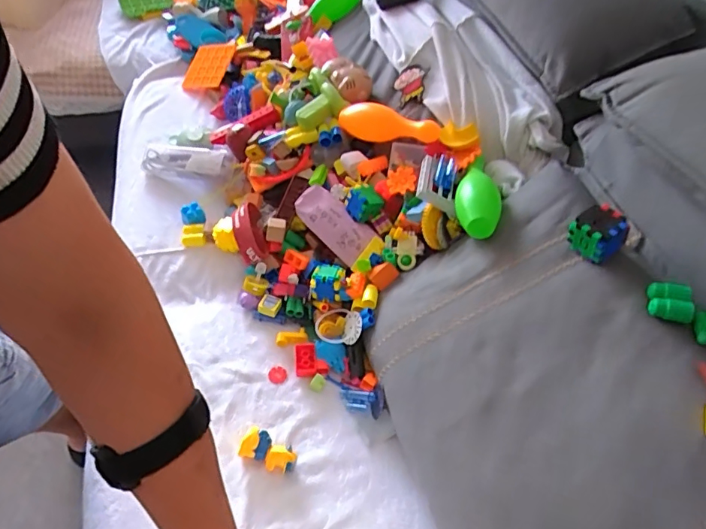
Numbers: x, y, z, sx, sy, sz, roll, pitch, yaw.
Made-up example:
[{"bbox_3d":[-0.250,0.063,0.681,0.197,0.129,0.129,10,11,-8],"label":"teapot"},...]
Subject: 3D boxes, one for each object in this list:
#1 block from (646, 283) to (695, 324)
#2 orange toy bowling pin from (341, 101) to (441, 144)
[{"bbox_3d":[0.363,0.041,0.560,0.045,0.017,0.044,15,52,9],"label":"block"},{"bbox_3d":[0.059,-0.249,0.889,0.197,0.057,0.060,26,54,17],"label":"orange toy bowling pin"}]

